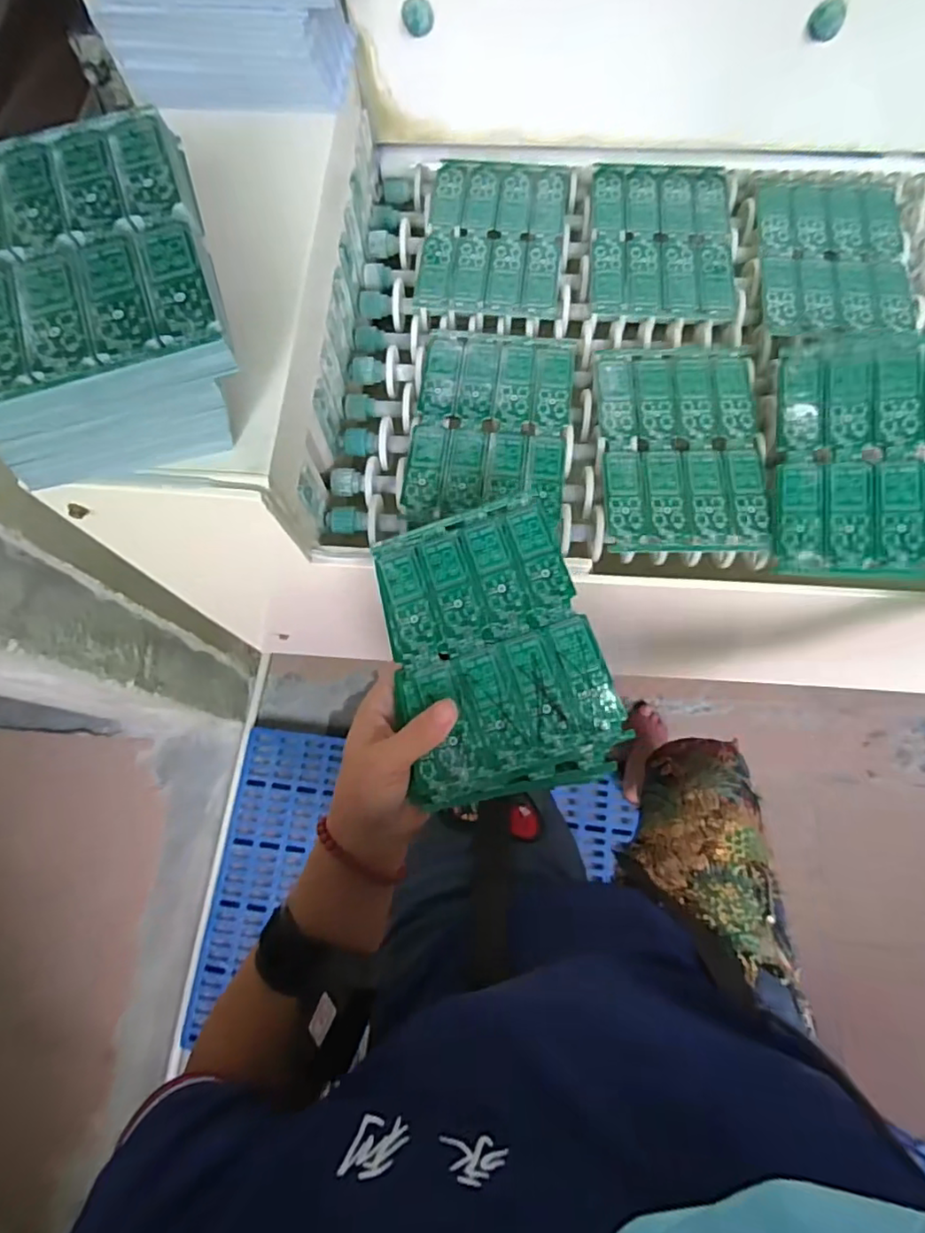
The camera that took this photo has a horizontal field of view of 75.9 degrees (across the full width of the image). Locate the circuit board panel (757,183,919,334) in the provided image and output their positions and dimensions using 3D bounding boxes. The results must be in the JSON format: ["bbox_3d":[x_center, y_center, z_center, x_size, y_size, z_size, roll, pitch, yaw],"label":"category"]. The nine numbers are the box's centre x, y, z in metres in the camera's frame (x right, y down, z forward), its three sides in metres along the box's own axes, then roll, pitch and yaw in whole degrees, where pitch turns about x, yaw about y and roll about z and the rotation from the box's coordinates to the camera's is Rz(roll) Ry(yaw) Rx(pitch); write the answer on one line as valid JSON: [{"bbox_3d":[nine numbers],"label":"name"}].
[{"bbox_3d":[0.321,-0.311,0.512,0.126,0.009,0.163,3,72,3],"label":"circuit board panel"}]

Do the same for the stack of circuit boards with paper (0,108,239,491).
[{"bbox_3d":[-0.198,-0.171,0.334,0.137,0.079,0.184,-16,72,-3],"label":"stack of circuit boards with paper"}]

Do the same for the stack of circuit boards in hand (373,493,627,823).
[{"bbox_3d":[0.020,0.018,0.380,0.128,0.016,0.181,-12,71,-2],"label":"stack of circuit boards in hand"}]

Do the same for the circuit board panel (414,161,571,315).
[{"bbox_3d":[0.029,-0.339,0.527,0.120,0.009,0.167,6,72,4],"label":"circuit board panel"}]

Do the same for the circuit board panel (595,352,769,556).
[{"bbox_3d":[0.167,-0.133,0.455,0.118,0.010,0.174,1,72,2],"label":"circuit board panel"}]

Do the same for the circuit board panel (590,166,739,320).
[{"bbox_3d":[0.174,-0.333,0.522,0.119,0.010,0.166,4,72,4],"label":"circuit board panel"}]

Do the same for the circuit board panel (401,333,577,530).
[{"bbox_3d":[0.023,-0.148,0.462,0.121,0.006,0.175,5,72,3],"label":"circuit board panel"}]

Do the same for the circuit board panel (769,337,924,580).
[{"bbox_3d":[0.288,-0.113,0.416,0.119,0.007,0.174,5,80,20],"label":"circuit board panel"}]

